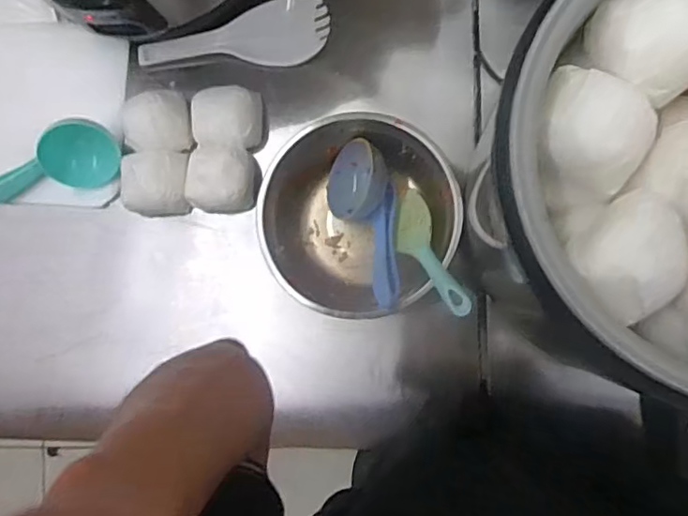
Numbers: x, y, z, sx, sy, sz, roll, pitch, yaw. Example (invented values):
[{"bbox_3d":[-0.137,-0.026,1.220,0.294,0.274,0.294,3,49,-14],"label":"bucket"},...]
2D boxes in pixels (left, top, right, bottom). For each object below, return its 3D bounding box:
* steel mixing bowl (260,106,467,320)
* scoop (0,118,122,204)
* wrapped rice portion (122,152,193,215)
[{"bbox_3d":[0.027,-0.042,0.707,0.226,0.083,0.207,0,88,8],"label":"steel mixing bowl"},{"bbox_3d":[-0.394,-0.126,0.771,0.186,0.062,0.076,-12,86,7],"label":"scoop"},{"bbox_3d":[-0.243,-0.097,0.757,0.084,0.041,0.081,3,89,8],"label":"wrapped rice portion"}]

